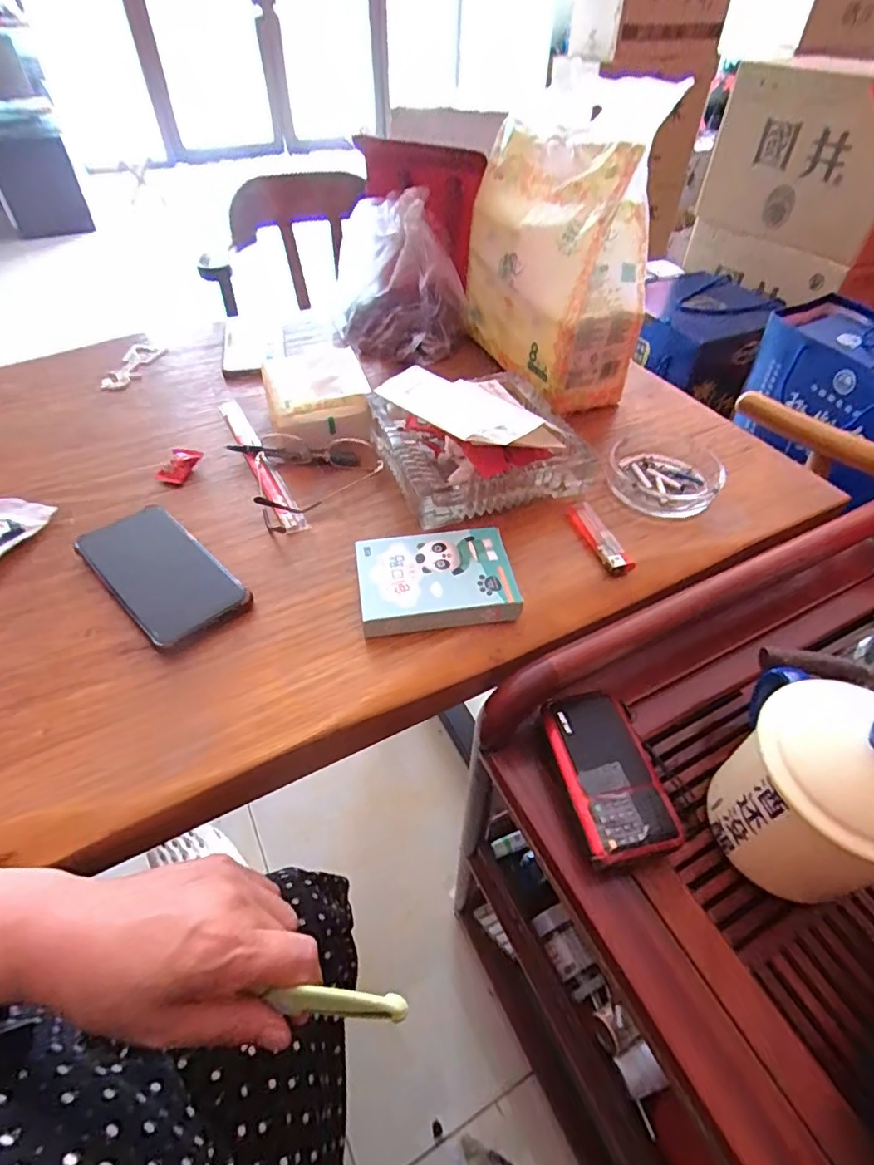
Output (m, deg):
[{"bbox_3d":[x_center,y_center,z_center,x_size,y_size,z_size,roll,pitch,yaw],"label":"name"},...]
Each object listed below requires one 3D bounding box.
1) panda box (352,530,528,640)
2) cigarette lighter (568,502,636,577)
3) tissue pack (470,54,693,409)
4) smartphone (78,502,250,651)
[{"bbox_3d":[-0.001,-0.003,0.438,0.120,0.028,0.088,-7,51,-8],"label":"panda box"},{"bbox_3d":[0.142,-0.041,0.482,0.022,0.015,0.087,-14,52,-14],"label":"cigarette lighter"},{"bbox_3d":[0.126,-0.361,0.603,0.115,0.251,0.238,-11,51,-12],"label":"tissue pack"},{"bbox_3d":[-0.221,-0.009,0.438,0.147,0.010,0.075,38,58,25],"label":"smartphone"}]

